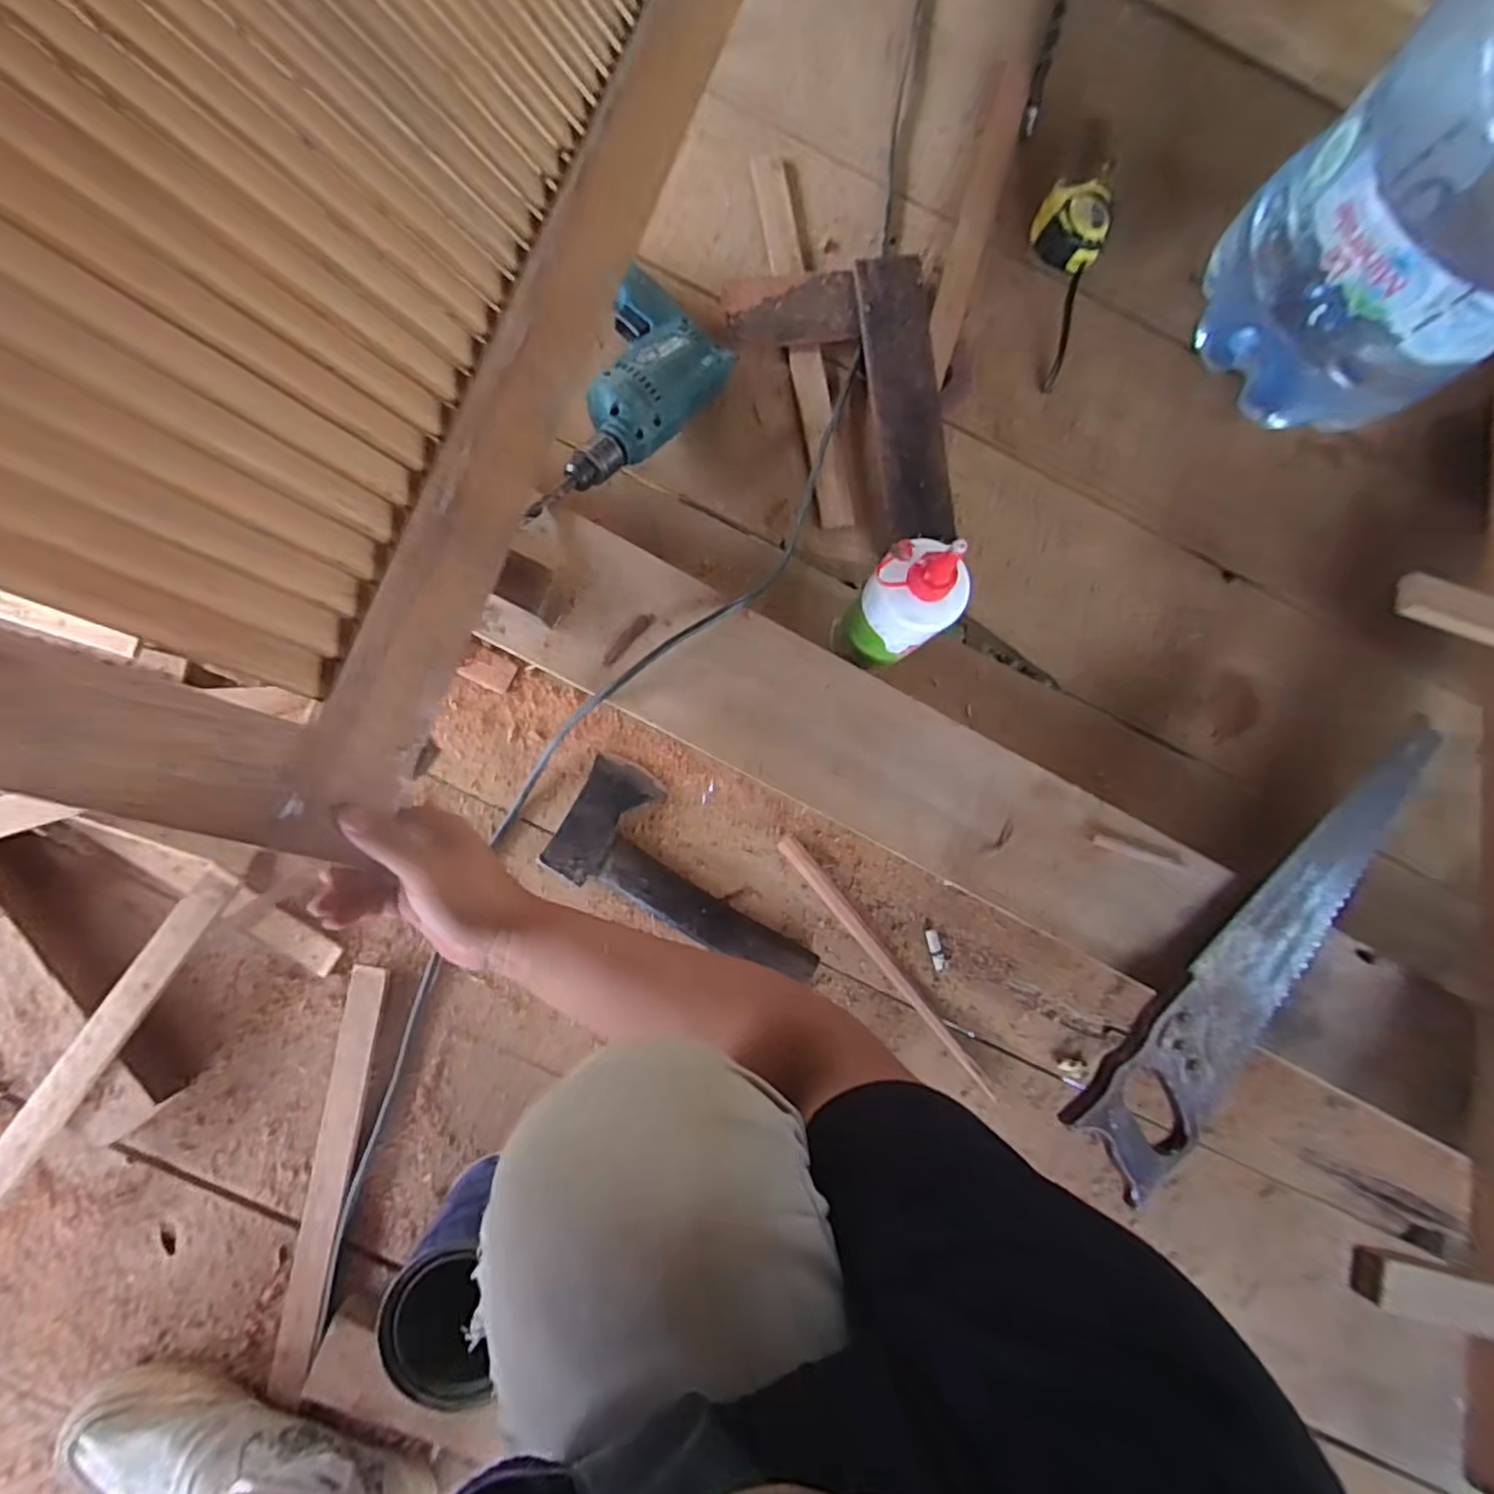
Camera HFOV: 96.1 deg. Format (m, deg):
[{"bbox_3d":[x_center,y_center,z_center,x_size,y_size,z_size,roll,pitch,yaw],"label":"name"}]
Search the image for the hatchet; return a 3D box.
[{"bbox_3d":[-0.042,0.110,0.601,0.252,0.035,0.108,27,84,-3],"label":"hatchet"}]

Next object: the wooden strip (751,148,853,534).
[{"bbox_3d":[0.055,-0.397,0.654,0.035,0.010,0.372,-10,87,-6],"label":"wooden strip"}]

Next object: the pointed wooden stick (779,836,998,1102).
[{"bbox_3d":[0.129,0.201,0.619,0.015,0.021,0.298,-39,90,-7],"label":"pointed wooden stick"}]

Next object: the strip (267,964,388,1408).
[{"bbox_3d":[-0.353,0.363,0.568,0.035,0.019,0.345,9,85,-5],"label":"strip"}]

